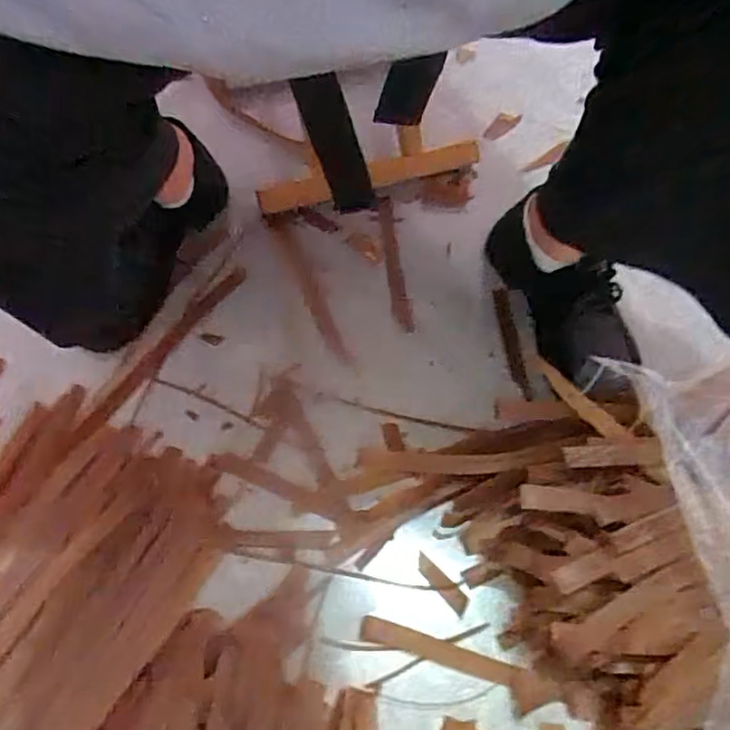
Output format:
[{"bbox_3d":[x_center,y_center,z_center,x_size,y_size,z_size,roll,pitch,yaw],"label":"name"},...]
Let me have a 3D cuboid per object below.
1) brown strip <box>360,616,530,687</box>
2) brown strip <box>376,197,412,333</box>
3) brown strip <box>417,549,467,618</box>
[{"bbox_3d":[0.064,0.239,0.517,0.138,0.004,0.019,14,64,7],"label":"brown strip"},{"bbox_3d":[0.033,-0.115,0.696,0.022,0.005,0.170,-4,68,-7],"label":"brown strip"},{"bbox_3d":[0.066,0.190,0.539,0.015,0.005,0.059,-37,70,-19],"label":"brown strip"}]

